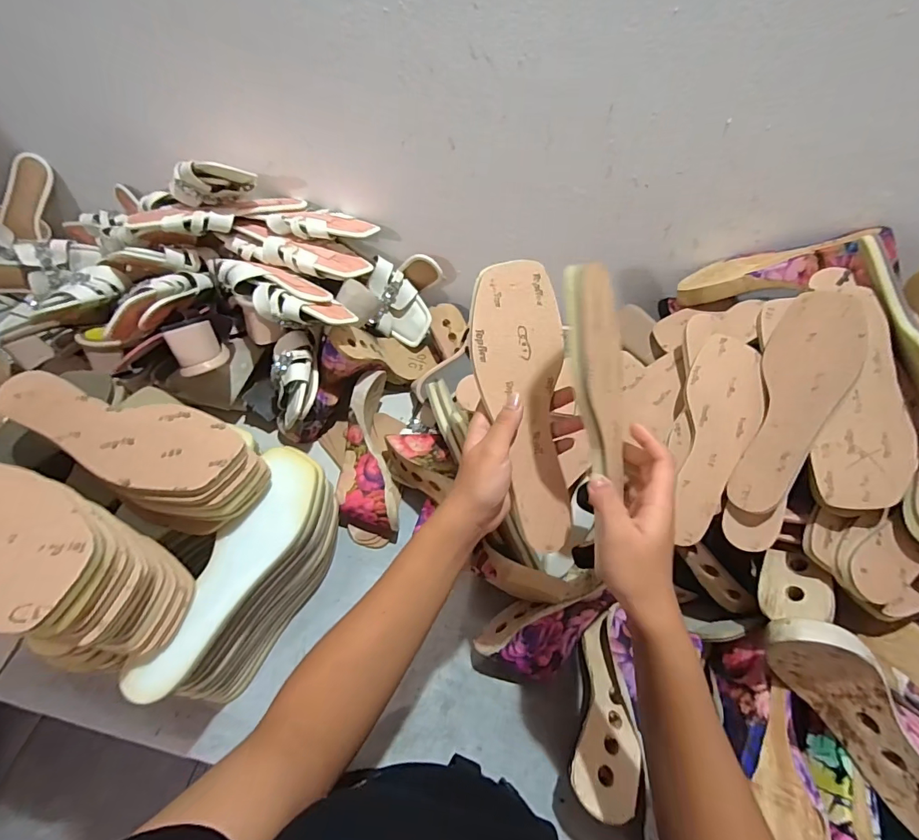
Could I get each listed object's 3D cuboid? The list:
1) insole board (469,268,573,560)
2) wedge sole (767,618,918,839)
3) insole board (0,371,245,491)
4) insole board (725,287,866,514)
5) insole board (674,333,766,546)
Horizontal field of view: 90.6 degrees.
[{"bbox_3d":[0.052,-0.012,0.375,0.080,0.004,0.235,-2,88,-19],"label":"insole board"},{"bbox_3d":[0.366,0.279,0.408,0.050,0.083,0.241,-32,84,-23],"label":"wedge sole"},{"bbox_3d":[-0.312,0.009,0.404,0.232,0.011,0.079,13,56,5],"label":"insole board"},{"bbox_3d":[0.346,-0.023,0.460,0.013,0.083,0.240,28,77,-32],"label":"insole board"},{"bbox_3d":[0.273,0.016,0.484,0.074,0.011,0.230,18,76,8],"label":"insole board"}]

